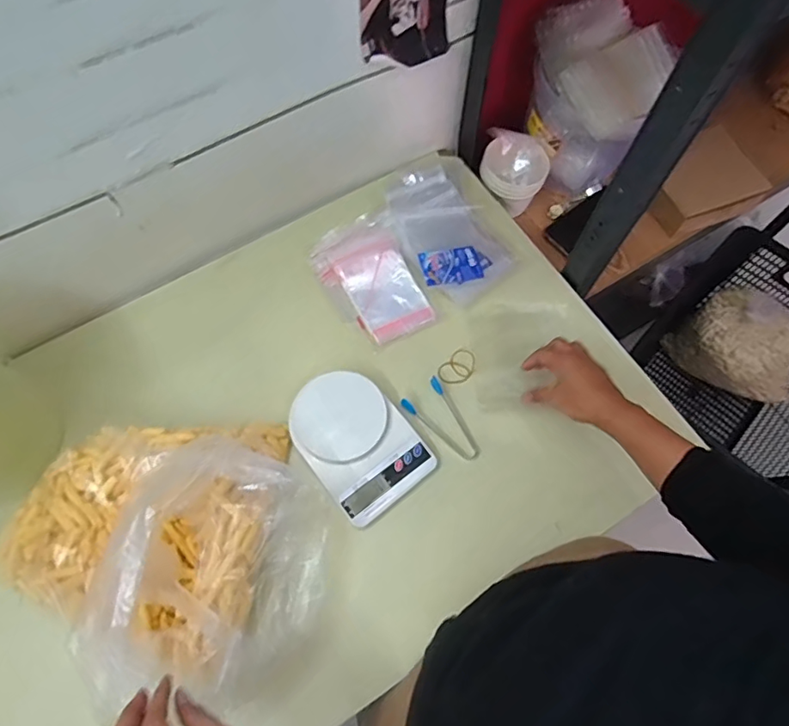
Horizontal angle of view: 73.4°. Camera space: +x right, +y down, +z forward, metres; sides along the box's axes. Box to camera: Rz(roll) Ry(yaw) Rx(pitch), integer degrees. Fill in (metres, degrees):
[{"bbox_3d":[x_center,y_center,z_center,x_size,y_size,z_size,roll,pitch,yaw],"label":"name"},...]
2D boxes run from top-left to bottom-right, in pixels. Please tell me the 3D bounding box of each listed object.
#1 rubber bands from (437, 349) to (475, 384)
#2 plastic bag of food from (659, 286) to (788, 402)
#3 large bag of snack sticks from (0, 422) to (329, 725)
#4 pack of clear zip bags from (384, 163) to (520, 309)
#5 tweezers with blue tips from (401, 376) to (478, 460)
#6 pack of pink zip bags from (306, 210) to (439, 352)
[{"bbox_3d":[0.087,0.007,0.717,0.056,0.005,0.038,-42,74,-15],"label":"rubber bands"},{"bbox_3d":[0.905,-0.032,1.380,0.232,0.210,0.301,-29,71,-12],"label":"plastic bag of food"},{"bbox_3d":[-0.245,0.196,0.552,0.319,0.135,0.279,-6,68,-3],"label":"large bag of snack sticks"},{"bbox_3d":[0.076,-0.187,0.753,0.124,0.027,0.203,-24,73,-12],"label":"pack of clear zip bags"},{"bbox_3d":[0.067,0.075,0.682,0.060,0.017,0.114,-38,73,-14],"label":"tweezers with blue tips"},{"bbox_3d":[-0.034,-0.115,0.737,0.120,0.032,0.185,-26,71,-11],"label":"pack of pink zip bags"}]

